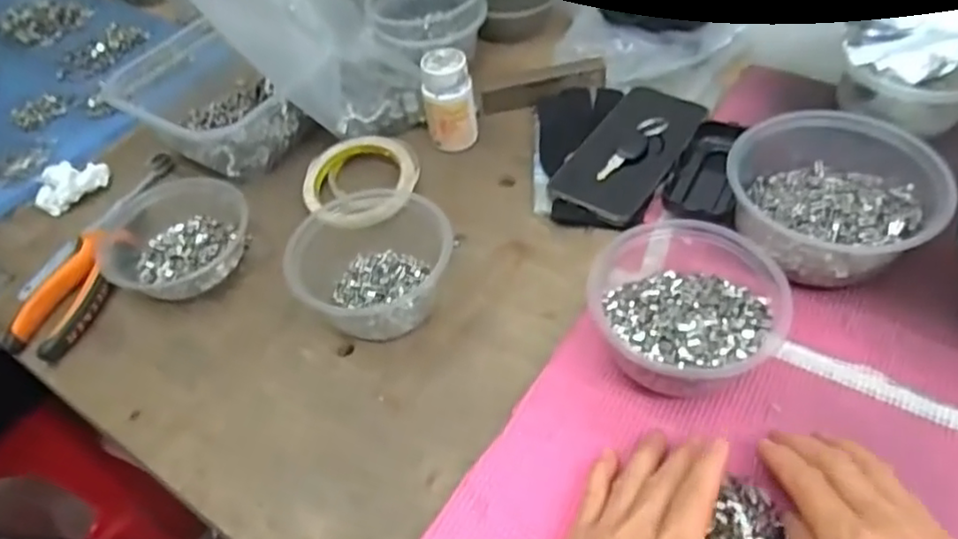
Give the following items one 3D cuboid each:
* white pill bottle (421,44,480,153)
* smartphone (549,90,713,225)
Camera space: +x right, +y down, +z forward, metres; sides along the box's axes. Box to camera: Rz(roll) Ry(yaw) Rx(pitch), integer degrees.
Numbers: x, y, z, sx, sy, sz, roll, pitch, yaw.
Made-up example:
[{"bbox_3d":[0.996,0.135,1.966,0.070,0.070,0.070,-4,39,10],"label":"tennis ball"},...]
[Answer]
[{"bbox_3d":[-0.026,-0.149,0.592,0.043,0.089,0.036,-9,49,-2],"label":"white pill bottle"},{"bbox_3d":[0.132,-0.108,0.563,0.073,0.012,0.165,27,57,26],"label":"smartphone"}]

